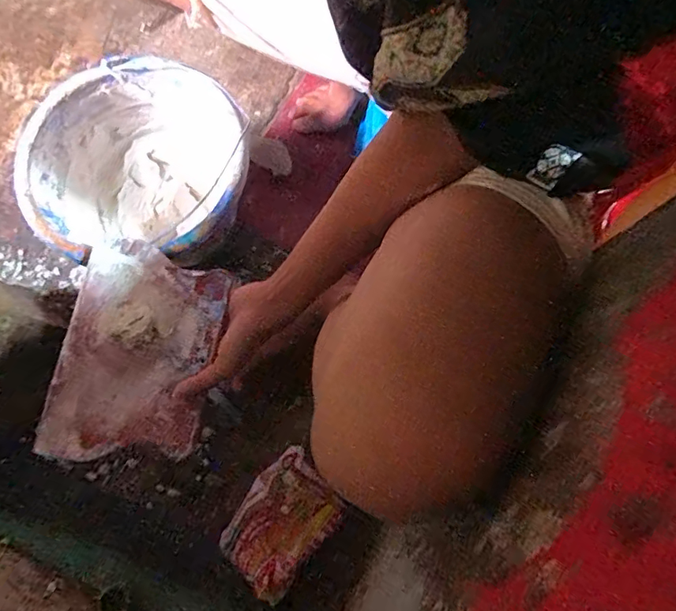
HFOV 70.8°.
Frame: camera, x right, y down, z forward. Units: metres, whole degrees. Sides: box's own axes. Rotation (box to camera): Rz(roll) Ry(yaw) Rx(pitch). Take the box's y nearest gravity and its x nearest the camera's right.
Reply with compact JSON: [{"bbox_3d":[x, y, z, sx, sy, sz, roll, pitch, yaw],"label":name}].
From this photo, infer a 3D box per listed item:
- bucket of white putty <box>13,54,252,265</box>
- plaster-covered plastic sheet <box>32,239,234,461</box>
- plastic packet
[{"bbox_3d":[-0.227,-0.146,0.574,0.230,0.142,0.233,0,78,2],"label":"bucket of white putty"},{"bbox_3d":[-0.188,0.042,0.442,0.138,0.014,0.197,9,75,5],"label":"plaster-covered plastic sheet"},{"bbox_3d":[-0.065,0.240,0.537,0.106,0.019,0.132,30,67,29],"label":"plastic packet"}]

